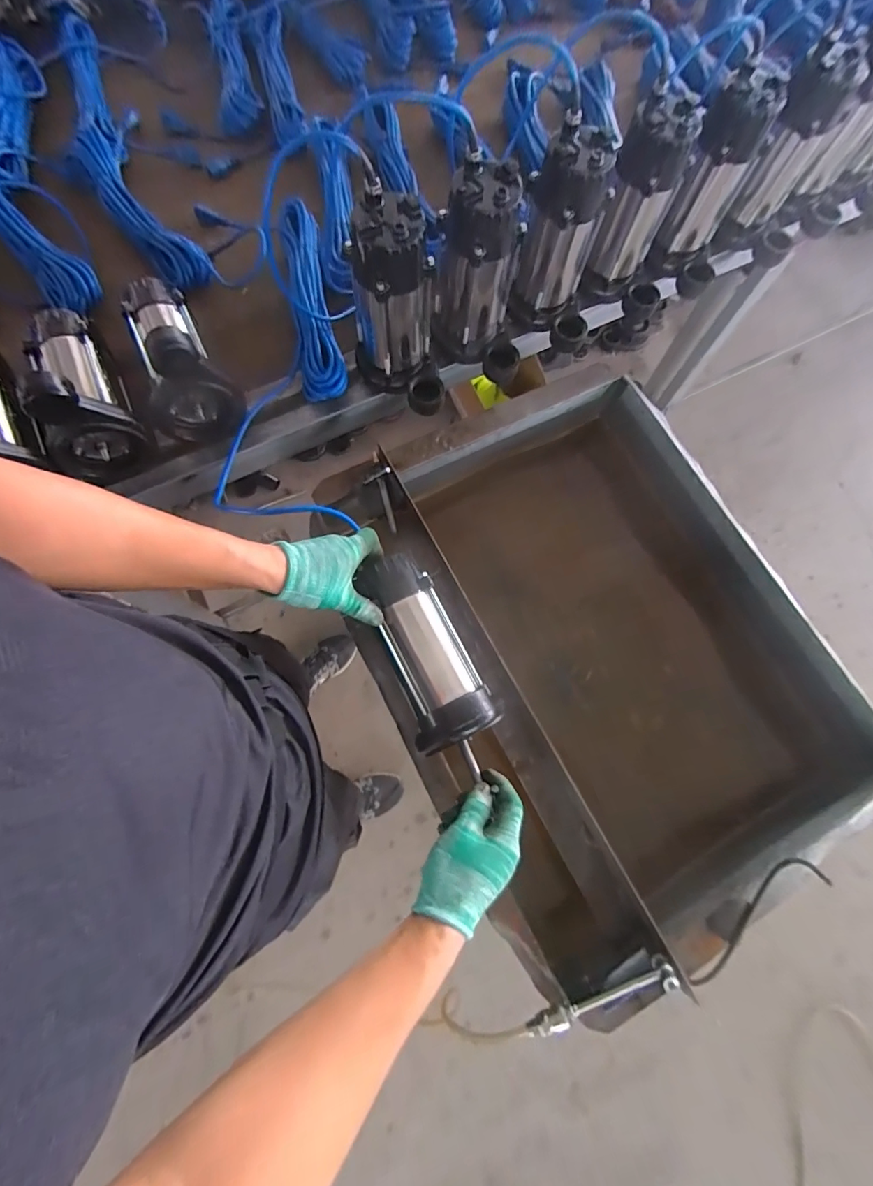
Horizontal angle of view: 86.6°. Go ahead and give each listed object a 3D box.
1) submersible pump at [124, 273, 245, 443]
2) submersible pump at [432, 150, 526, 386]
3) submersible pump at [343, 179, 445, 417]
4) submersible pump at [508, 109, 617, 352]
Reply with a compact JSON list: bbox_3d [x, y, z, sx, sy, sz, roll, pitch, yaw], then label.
[{"bbox_3d":[-0.368,-0.348,0.646,0.101,0.161,0.230,-25,76,-9],"label":"submersible pump"},{"bbox_3d":[0.062,-0.422,0.646,0.118,0.225,0.127,-6,74,-4],"label":"submersible pump"},{"bbox_3d":[-0.059,-0.382,0.632,0.114,0.221,0.172,-14,75,-7],"label":"submersible pump"},{"bbox_3d":[0.190,-0.491,0.661,0.139,0.216,0.101,31,75,6],"label":"submersible pump"}]

